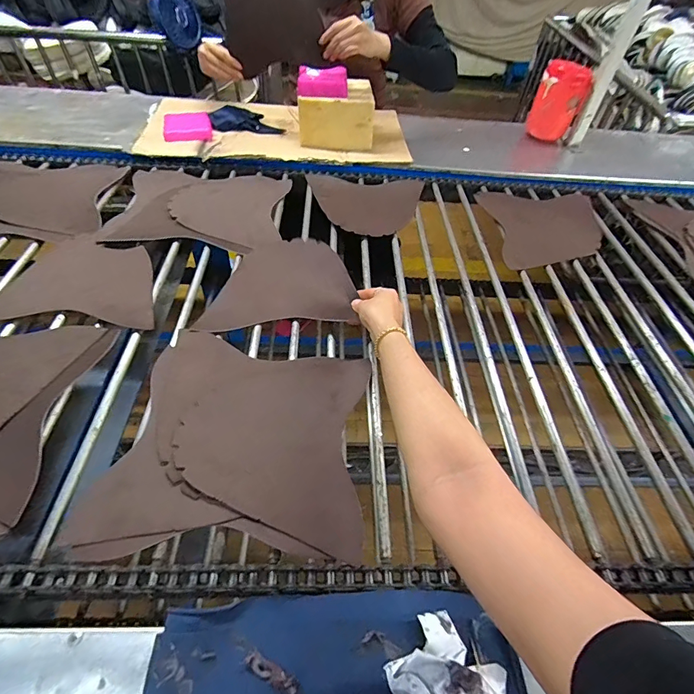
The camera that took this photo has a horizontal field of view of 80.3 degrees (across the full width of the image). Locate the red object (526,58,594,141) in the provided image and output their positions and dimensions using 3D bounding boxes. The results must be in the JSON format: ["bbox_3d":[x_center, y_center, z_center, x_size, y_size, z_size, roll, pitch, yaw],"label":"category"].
[{"bbox_3d":[0.542,-0.628,1.062,0.114,0.179,0.068,27,53,16],"label":"red object"}]

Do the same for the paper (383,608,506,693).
[{"bbox_3d":[0.090,0.269,0.324,0.104,0.050,0.078,37,57,23],"label":"paper"}]

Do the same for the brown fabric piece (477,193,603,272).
[{"bbox_3d":[0.431,-0.255,0.859,0.265,0.016,0.236,-2,51,-7],"label":"brown fabric piece"}]

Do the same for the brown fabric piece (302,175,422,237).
[{"bbox_3d":[0.048,-0.306,0.862,0.246,0.017,0.208,1,51,-5],"label":"brown fabric piece"}]

